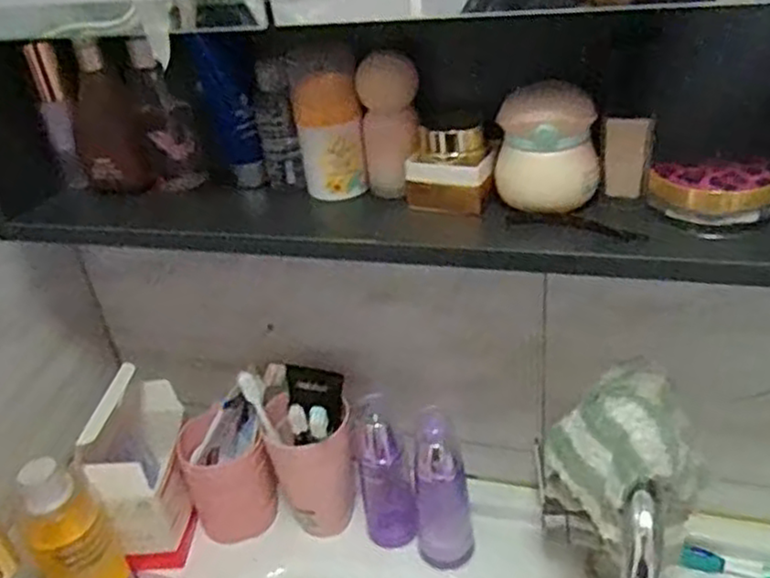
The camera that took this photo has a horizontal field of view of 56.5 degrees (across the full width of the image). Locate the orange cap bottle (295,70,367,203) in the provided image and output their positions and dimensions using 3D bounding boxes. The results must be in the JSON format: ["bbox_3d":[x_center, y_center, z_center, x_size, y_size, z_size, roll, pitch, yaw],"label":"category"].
[{"bbox_3d":[-0.038,-0.107,0.506,0.038,0.089,0.031,-17,32,-16],"label":"orange cap bottle"}]

